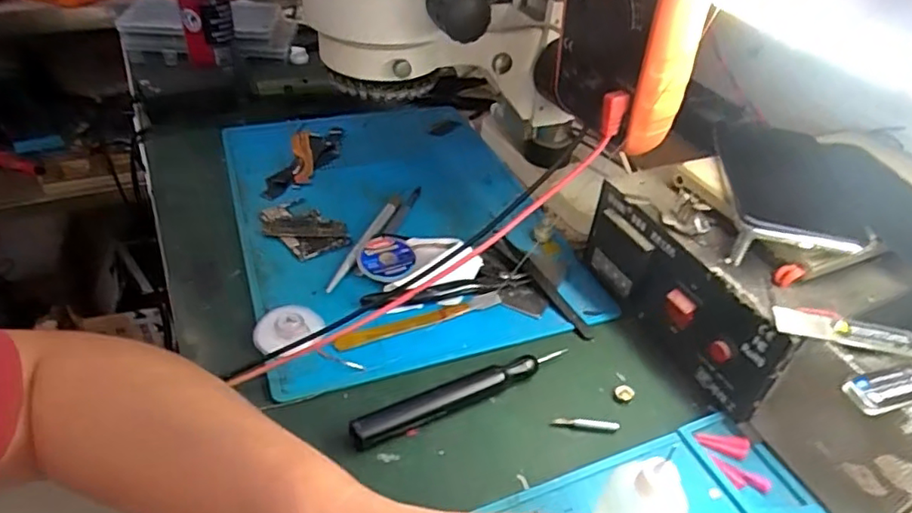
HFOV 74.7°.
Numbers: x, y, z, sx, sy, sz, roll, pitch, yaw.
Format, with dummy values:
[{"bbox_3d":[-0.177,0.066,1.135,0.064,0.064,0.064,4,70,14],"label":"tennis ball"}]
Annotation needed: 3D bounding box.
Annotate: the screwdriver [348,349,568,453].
[{"bbox_3d":[0.004,0.083,0.363,0.142,0.017,0.014,-18,44,-24],"label":"screwdriver"}]

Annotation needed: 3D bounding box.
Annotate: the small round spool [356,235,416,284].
[{"bbox_3d":[-0.053,0.002,0.451,0.042,0.010,0.042,2,39,-2],"label":"small round spool"}]

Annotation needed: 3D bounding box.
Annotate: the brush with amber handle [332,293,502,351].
[{"bbox_3d":[-0.025,0.043,0.417,0.122,0.005,0.014,-15,43,-21],"label":"brush with amber handle"}]

